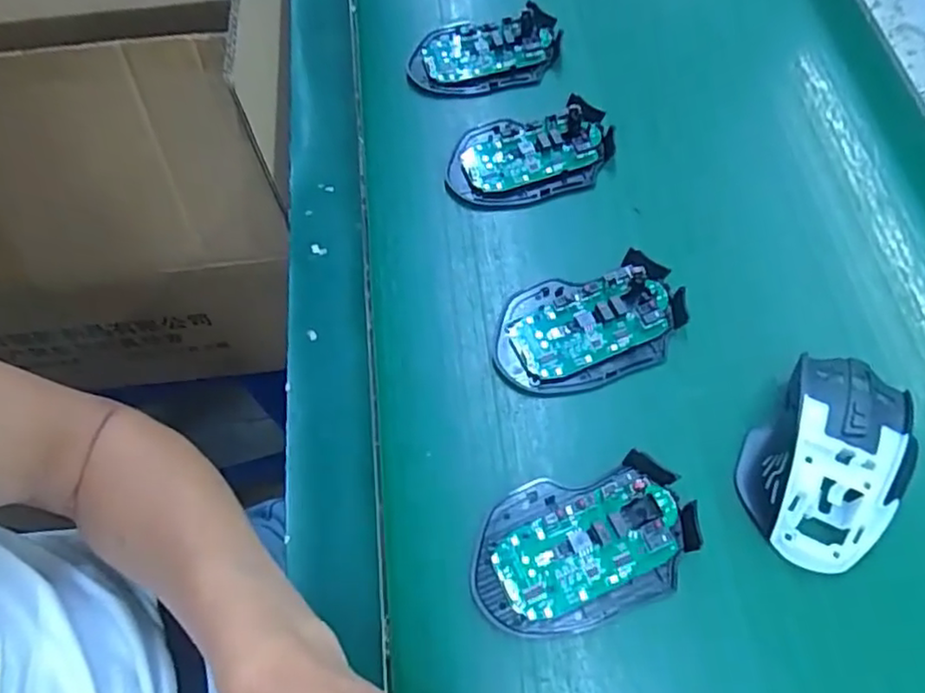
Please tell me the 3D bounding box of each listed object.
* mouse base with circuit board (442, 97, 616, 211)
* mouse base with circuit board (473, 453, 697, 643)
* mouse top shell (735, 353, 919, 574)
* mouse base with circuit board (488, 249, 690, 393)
[{"bbox_3d":[0.048,-0.131,0.449,0.114,0.018,0.068,-8,63,-2],"label":"mouse base with circuit board"},{"bbox_3d":[0.062,0.102,0.335,0.114,0.012,0.072,-12,64,-4],"label":"mouse base with circuit board"},{"bbox_3d":[0.193,0.055,0.340,0.074,0.035,0.115,31,69,17],"label":"mouse top shell"},{"bbox_3d":[0.075,-0.013,0.390,0.113,0.014,0.070,-15,64,-5],"label":"mouse base with circuit board"}]

